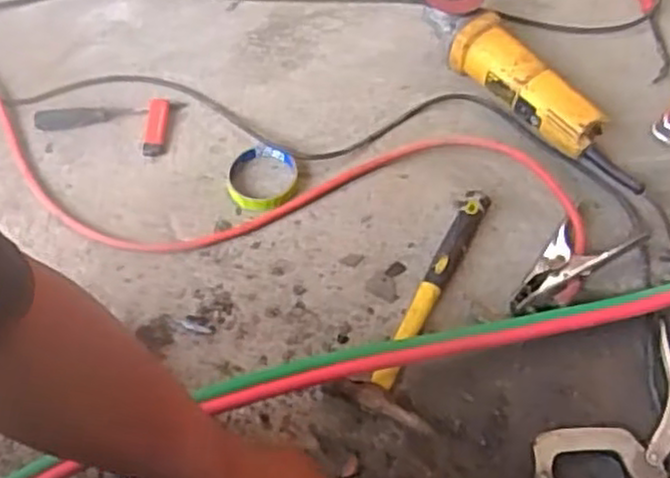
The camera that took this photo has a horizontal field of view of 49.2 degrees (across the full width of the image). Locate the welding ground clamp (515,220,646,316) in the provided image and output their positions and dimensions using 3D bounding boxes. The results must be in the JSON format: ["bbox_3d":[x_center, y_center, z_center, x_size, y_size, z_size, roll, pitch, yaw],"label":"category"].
[{"bbox_3d":[0.242,0.021,0.777,0.158,0.030,0.066,-30,61,-16],"label":"welding ground clamp"}]

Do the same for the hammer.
[{"bbox_3d":[0.106,0.062,0.760,0.089,0.024,0.276,23,61,16],"label":"hammer"}]

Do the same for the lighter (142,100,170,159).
[{"bbox_3d":[-0.223,-0.137,0.908,0.024,0.017,0.080,4,72,4],"label":"lighter"}]

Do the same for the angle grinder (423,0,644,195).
[{"bbox_3d":[0.230,-0.191,0.877,0.068,0.093,0.349,-34,63,-18],"label":"angle grinder"}]

